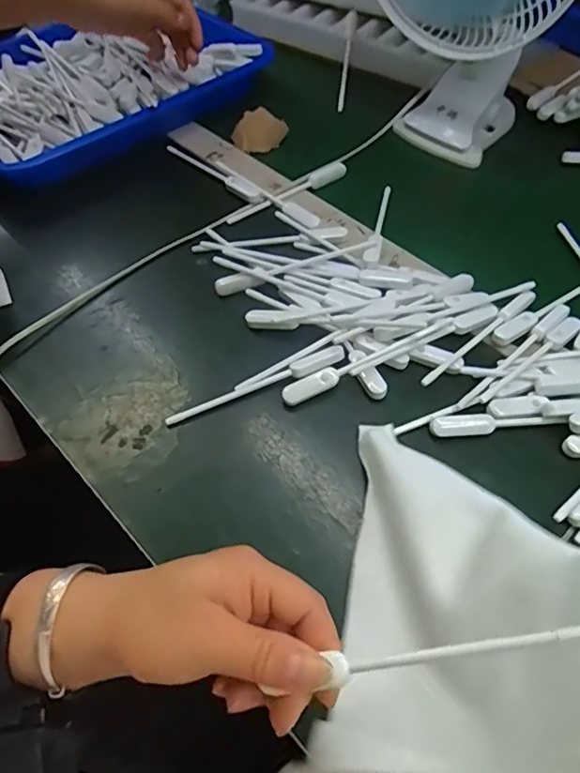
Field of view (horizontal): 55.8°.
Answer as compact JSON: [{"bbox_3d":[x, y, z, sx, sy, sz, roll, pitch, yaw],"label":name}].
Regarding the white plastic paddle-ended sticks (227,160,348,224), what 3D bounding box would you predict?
[{"bbox_3d":[0.000,-0.192,0.547,0.139,0.011,0.015,-33,60,-19],"label":"white plastic paddle-ended sticks"}]

